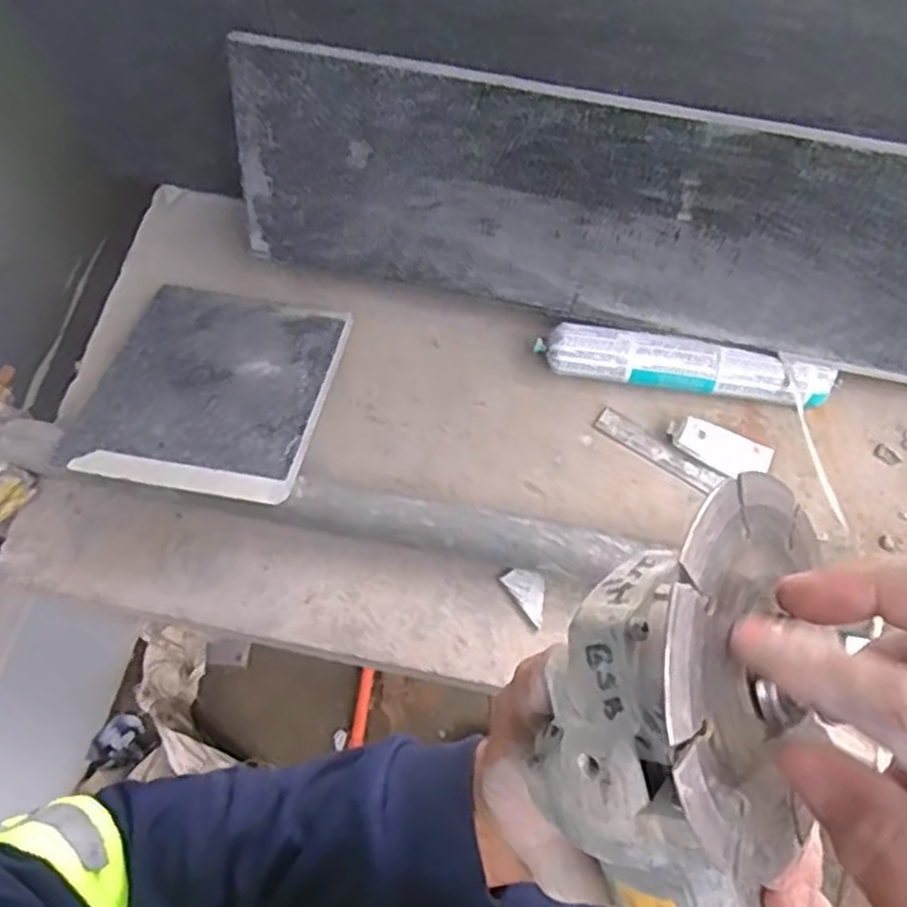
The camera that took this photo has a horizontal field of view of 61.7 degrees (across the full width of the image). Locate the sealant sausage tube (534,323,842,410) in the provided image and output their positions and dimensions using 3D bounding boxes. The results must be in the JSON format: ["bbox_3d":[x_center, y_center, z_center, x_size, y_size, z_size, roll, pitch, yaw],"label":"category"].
[{"bbox_3d":[0.220,-0.081,0.725,0.270,0.046,0.047,9,69,6],"label":"sealant sausage tube"}]

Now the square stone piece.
[{"bbox_3d":[-0.224,-0.064,0.705,0.204,0.017,0.222,9,54,6],"label":"square stone piece"}]

